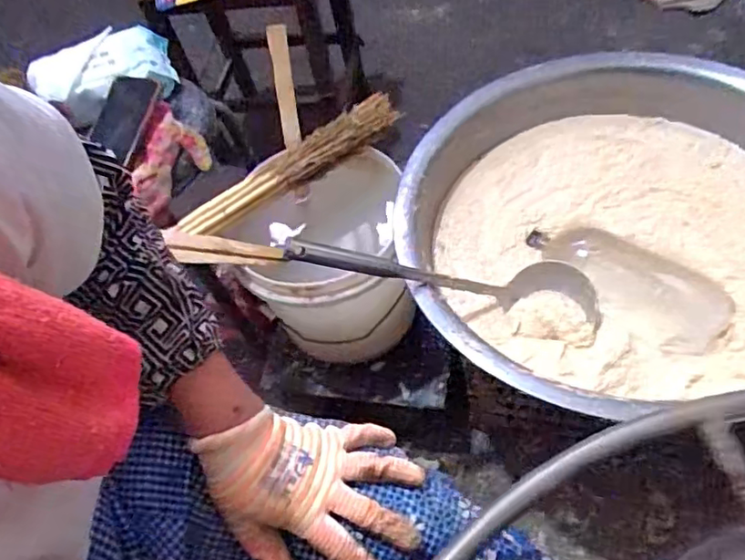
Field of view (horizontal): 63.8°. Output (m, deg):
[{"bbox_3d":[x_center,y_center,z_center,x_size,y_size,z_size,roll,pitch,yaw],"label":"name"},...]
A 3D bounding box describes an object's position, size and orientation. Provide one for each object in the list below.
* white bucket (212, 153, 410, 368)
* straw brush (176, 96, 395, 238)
[{"bbox_3d":[-0.045,-0.036,0.857,0.226,0.200,0.242,-2,55,3],"label":"white bucket"},{"bbox_3d":[-0.107,-0.147,0.795,0.339,0.035,0.056,-34,60,-18],"label":"straw brush"}]

